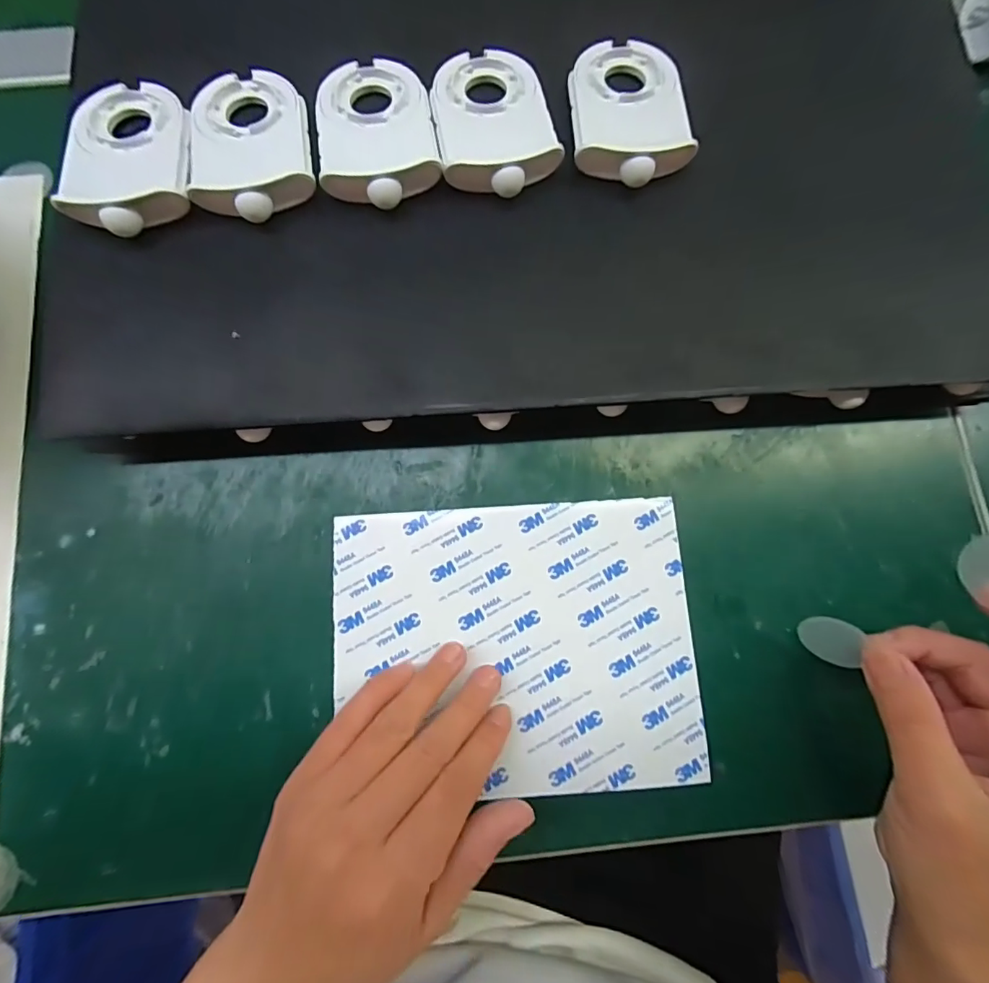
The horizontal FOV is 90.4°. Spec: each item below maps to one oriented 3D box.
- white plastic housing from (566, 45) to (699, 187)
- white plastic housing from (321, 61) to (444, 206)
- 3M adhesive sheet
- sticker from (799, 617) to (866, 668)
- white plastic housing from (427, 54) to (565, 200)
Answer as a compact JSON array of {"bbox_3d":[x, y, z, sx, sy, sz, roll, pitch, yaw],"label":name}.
[{"bbox_3d":[0.069,-0.196,0.250,0.057,0.018,0.087,-1,82,0],"label":"white plastic housing"},{"bbox_3d":[-0.060,-0.184,0.246,0.058,0.012,0.087,-9,82,-1],"label":"white plastic housing"},{"bbox_3d":[0.010,0.073,0.239,0.171,0.004,0.133,-3,79,0],"label":"3M adhesive sheet"},{"bbox_3d":[0.149,0.066,0.219,0.004,0.023,0.022,-21,115,-39],"label":"sticker"},{"bbox_3d":[-0.001,-0.189,0.249,0.058,0.015,0.087,-9,82,-1],"label":"white plastic housing"}]

